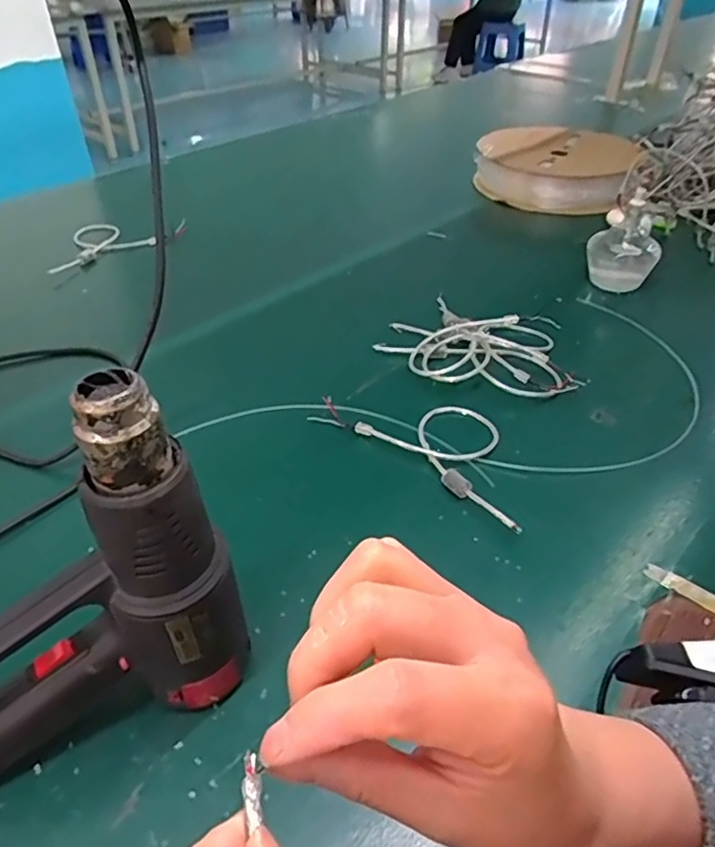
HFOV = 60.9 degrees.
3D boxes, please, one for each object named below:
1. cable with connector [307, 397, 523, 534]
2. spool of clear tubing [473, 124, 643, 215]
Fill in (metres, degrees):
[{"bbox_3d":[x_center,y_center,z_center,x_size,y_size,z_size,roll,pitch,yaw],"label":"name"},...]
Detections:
[{"bbox_3d":[0.077,0.011,0.580,0.234,0.012,0.117,29,48,30],"label":"cable with connector"},{"bbox_3d":[0.371,-0.471,1.123,0.272,0.101,0.264,19,44,21],"label":"spool of clear tubing"}]

